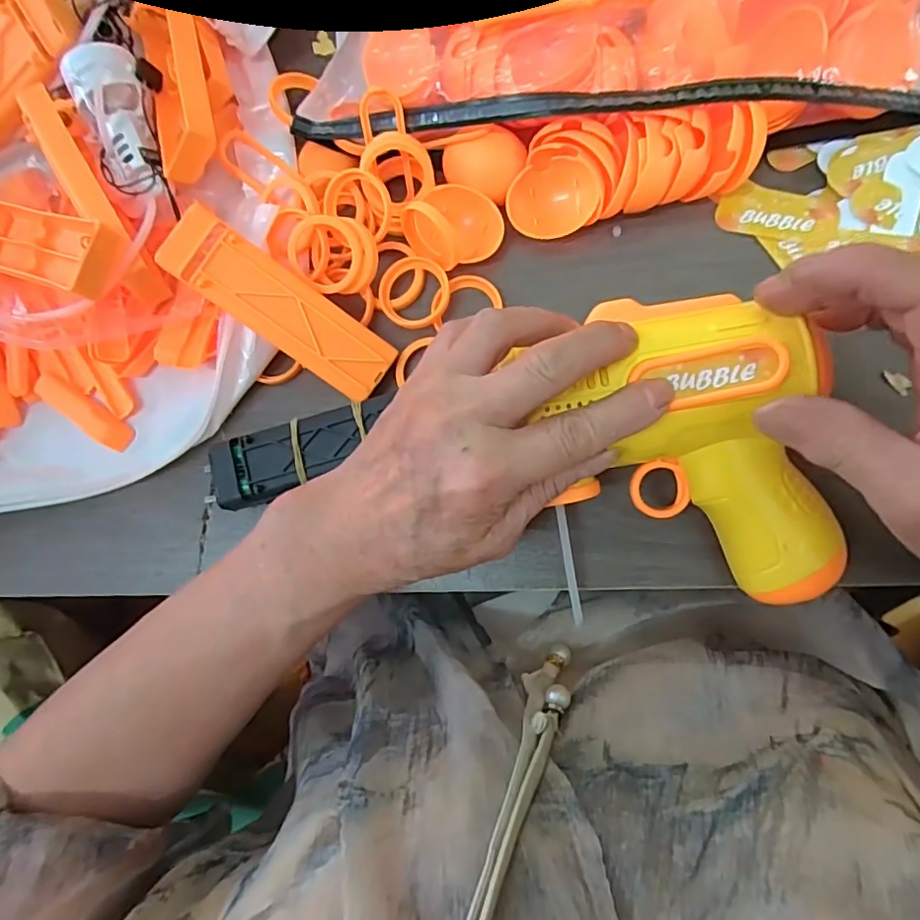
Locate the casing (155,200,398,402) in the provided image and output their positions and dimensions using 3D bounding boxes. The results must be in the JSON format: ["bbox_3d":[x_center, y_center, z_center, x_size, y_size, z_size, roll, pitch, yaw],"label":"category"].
[{"bbox_3d":[-0.082,-0.071,0.262,0.109,0.010,0.032,35,90,-13],"label":"casing"}]

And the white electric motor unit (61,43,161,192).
[{"bbox_3d":[-0.169,-0.167,0.276,0.031,0.021,0.074,-15,101,6],"label":"white electric motor unit"}]

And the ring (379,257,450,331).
[{"bbox_3d":[-0.023,-0.084,0.283,0.035,0.007,0.034,-1,84,8],"label":"ring"}]

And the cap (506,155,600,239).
[{"bbox_3d":[0.046,-0.127,0.277,0.042,0.016,0.035,-4,105,16],"label":"cap"}]

